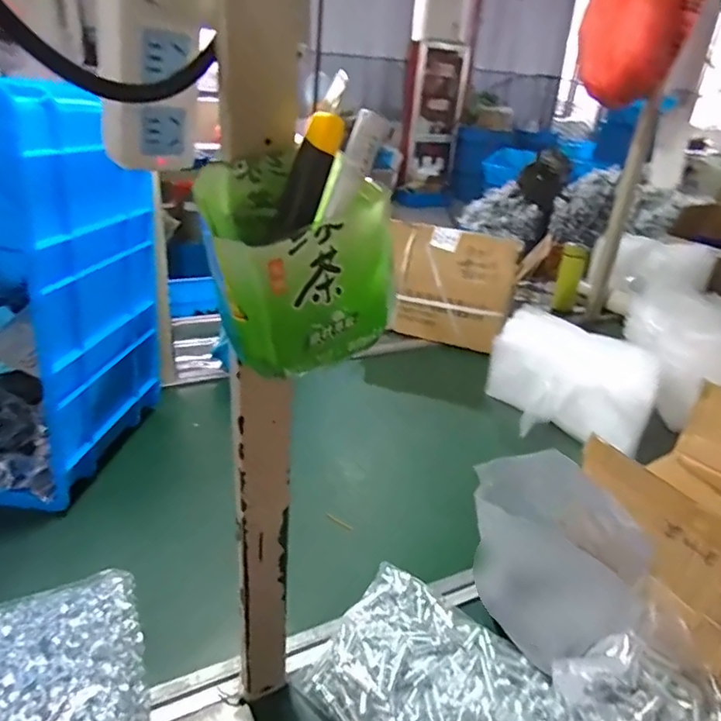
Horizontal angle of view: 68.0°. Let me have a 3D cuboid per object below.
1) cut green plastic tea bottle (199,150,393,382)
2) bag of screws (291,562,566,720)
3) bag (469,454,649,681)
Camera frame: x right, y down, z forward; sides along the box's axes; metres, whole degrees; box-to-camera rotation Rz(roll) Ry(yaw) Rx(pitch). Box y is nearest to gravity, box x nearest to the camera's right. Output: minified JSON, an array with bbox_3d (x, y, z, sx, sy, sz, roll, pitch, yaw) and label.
[{"bbox_3d":[-0.039,-0.055,0.297,0.098,0.104,0.090,-8,31,-24],"label":"cut green plastic tea bottle"},{"bbox_3d":[0.082,0.328,0.544,0.245,0.042,0.175,24,33,31],"label":"bag of screws"},{"bbox_3d":[0.208,0.201,0.558,0.090,0.191,0.174,-10,32,-27],"label":"bag"}]

